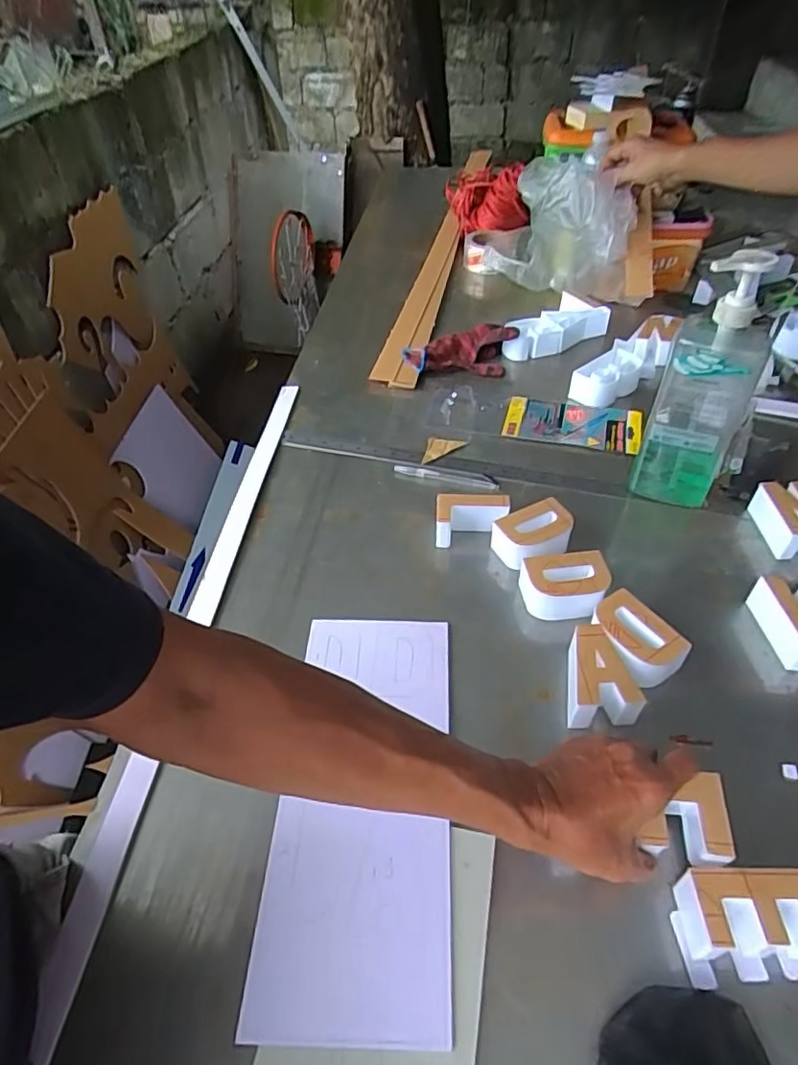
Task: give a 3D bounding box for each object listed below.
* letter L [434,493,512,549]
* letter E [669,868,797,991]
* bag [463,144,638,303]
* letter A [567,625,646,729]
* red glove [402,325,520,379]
[{"bbox_3d":[0.084,-0.015,0.693,0.084,0.047,0.048,-1,46,1],"label":"letter L"},{"bbox_3d":[0.242,0.270,0.412,0.088,0.047,0.060,-3,46,0],"label":"letter E"},{"bbox_3d":[0.250,-0.546,1.069,0.321,0.232,0.117,24,51,24],"label":"bag"},{"bbox_3d":[0.177,0.132,0.550,0.063,0.044,0.088,-5,46,-2],"label":"letter A"},{"bbox_3d":[0.099,-0.291,0.960,0.183,0.045,0.083,-5,46,-2],"label":"red glove"}]

